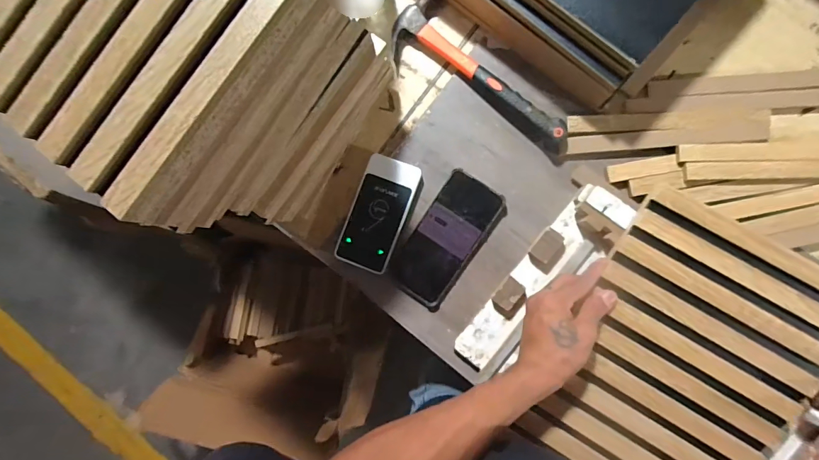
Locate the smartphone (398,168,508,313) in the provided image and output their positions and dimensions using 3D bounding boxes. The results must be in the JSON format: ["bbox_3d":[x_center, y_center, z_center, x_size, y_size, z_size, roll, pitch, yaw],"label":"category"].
[{"bbox_3d":[0.047,0.015,0.510,0.080,0.014,0.166,32,91,7],"label":"smartphone"}]

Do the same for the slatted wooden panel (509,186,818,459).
[{"bbox_3d":[0.284,0.153,0.429,0.239,0.039,0.316,31,91,7],"label":"slatted wooden panel"}]

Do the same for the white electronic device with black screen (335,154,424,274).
[{"bbox_3d":[-0.038,-0.020,0.525,0.073,0.018,0.142,22,90,7],"label":"white electronic device with black screen"}]

